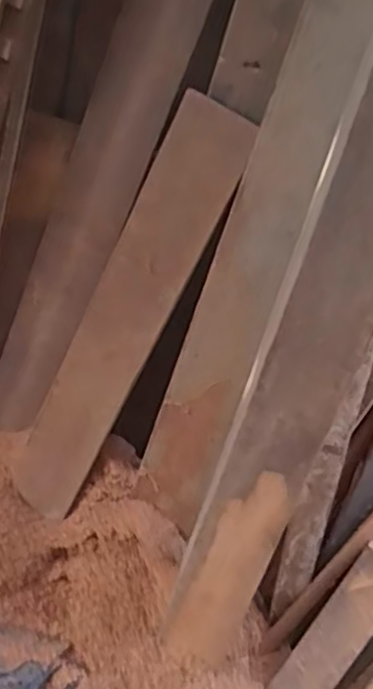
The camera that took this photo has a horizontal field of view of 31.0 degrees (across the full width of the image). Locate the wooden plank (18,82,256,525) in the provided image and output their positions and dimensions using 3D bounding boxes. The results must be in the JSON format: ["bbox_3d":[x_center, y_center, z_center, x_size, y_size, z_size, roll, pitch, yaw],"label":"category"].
[{"bbox_3d":[-0.106,-0.015,0.985,0.104,0.696,0.024,29,25,-1],"label":"wooden plank"}]

